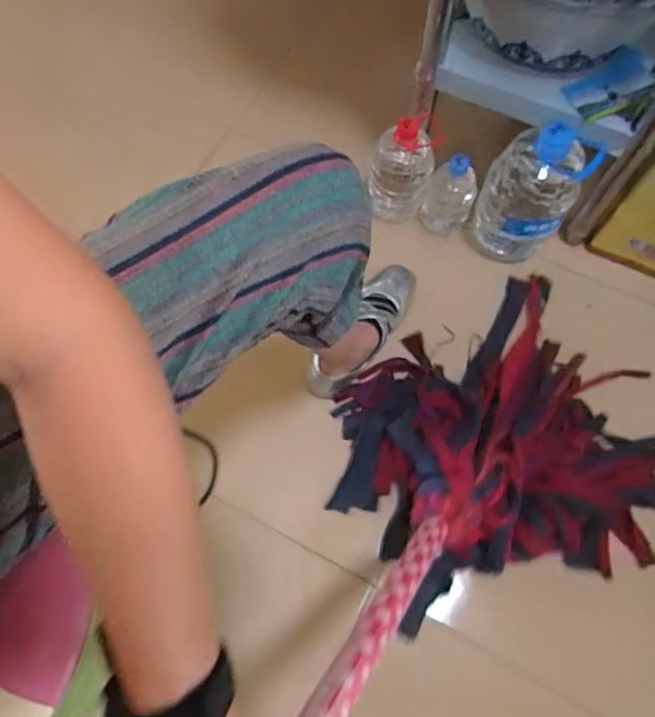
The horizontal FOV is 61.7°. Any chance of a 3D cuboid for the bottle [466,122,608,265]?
[{"bbox_3d":[0.329,-0.277,0.900,0.144,0.229,0.138,-1,67,2],"label":"bottle"}]

